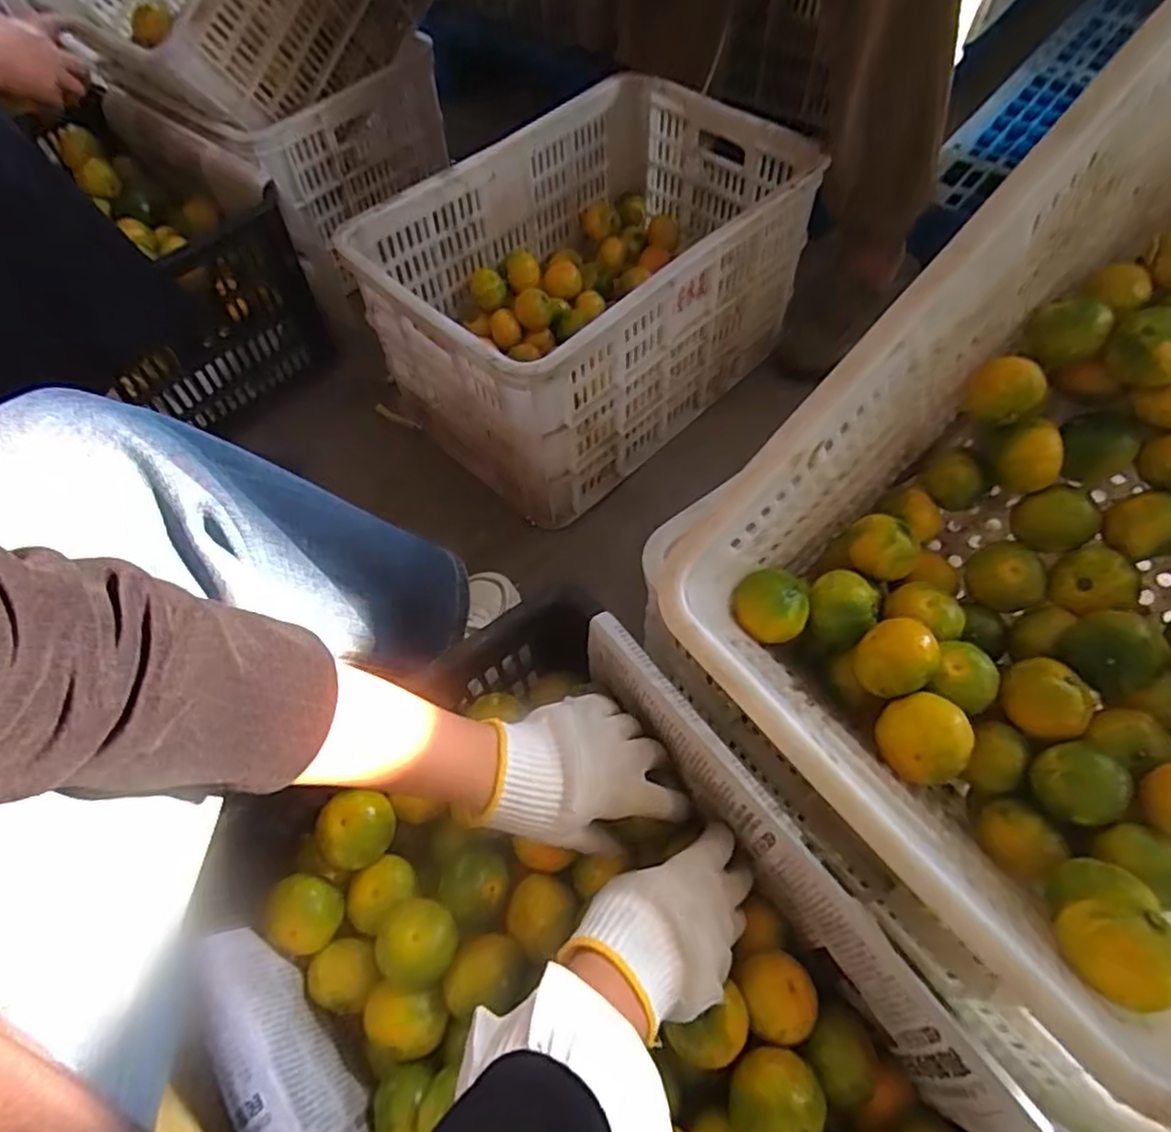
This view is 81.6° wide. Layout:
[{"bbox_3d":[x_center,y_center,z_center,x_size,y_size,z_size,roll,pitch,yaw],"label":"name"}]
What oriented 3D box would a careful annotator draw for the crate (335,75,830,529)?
[{"bbox_3d":[0.013,-0.368,0.911,0.519,0.273,0.351,-40,66,-18],"label":"crate"}]

